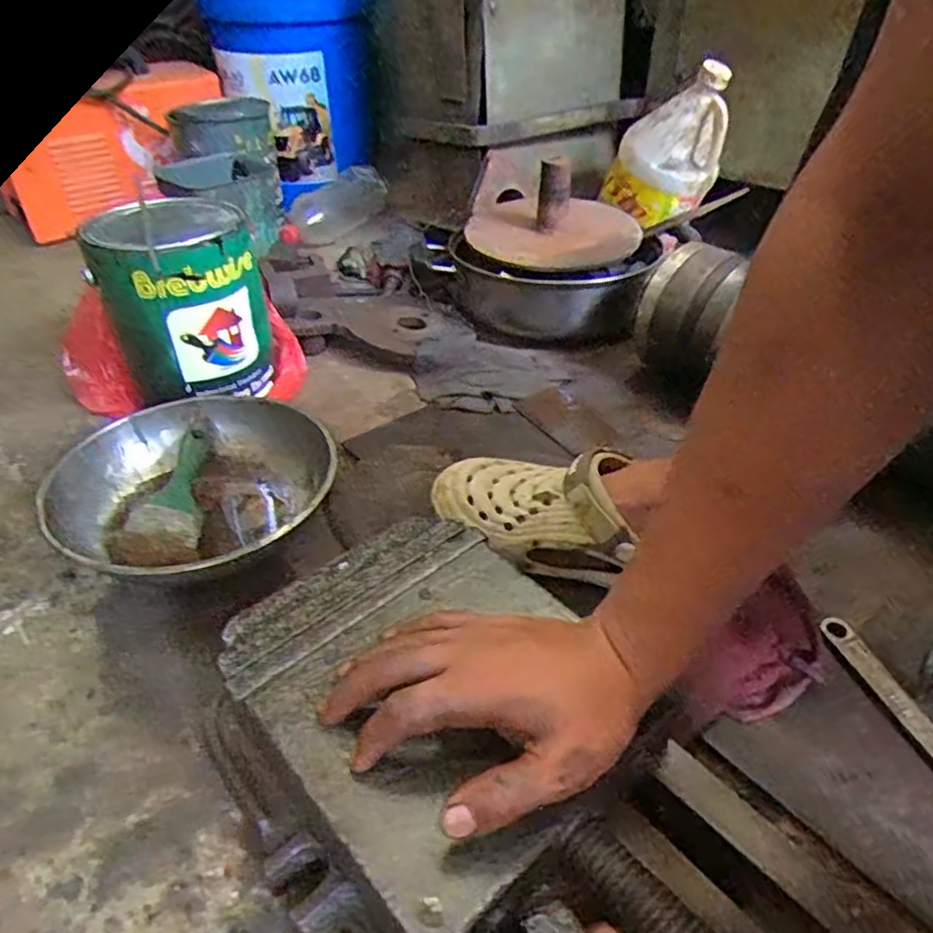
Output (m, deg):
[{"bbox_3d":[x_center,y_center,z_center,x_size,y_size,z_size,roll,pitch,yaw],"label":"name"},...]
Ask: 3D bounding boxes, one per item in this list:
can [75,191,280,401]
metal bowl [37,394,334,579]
[{"bbox_3d":[-0.310,-0.176,0.748,0.161,0.194,0.161,-13,38,-15],"label":"can"},{"bbox_3d":[-0.255,0.023,0.639,0.270,0.061,0.254,30,46,35],"label":"metal bowl"}]

